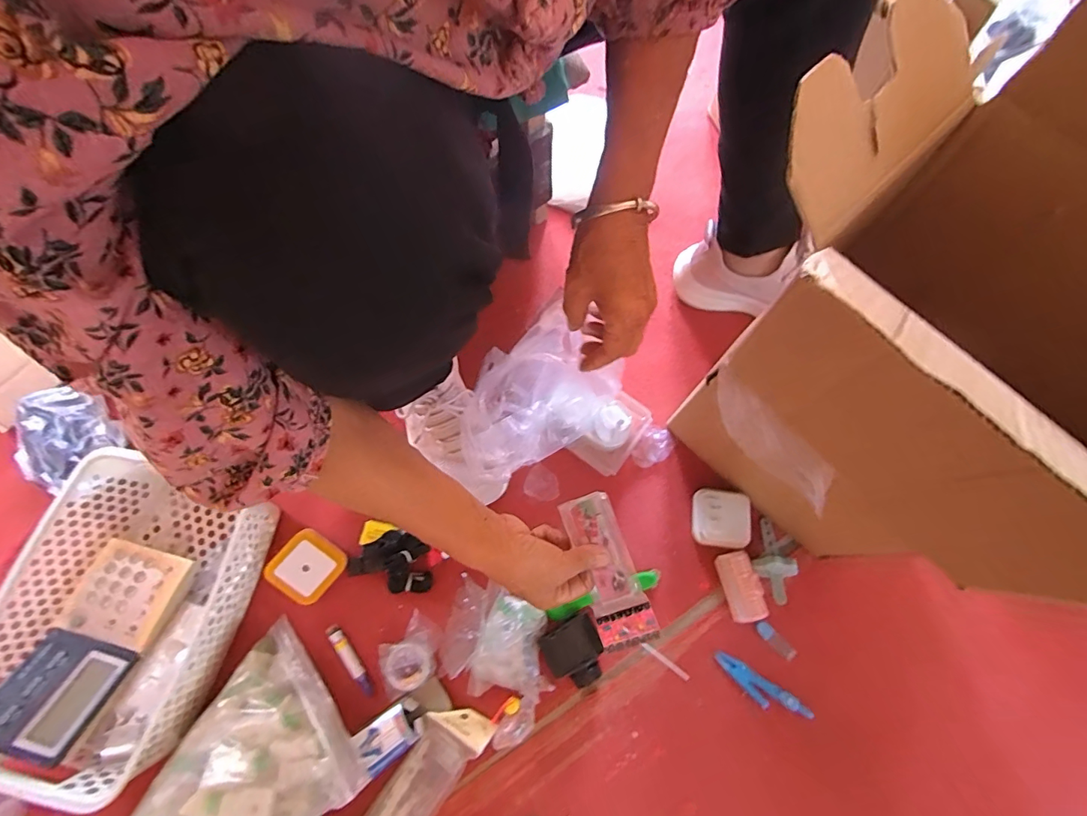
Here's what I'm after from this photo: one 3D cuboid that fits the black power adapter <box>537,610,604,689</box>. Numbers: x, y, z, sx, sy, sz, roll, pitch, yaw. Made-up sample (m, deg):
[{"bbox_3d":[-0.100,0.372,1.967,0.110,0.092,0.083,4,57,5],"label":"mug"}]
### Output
[{"bbox_3d":[0.032,0.257,0.485,0.060,0.028,0.062,-25,74,-7],"label":"black power adapter"}]

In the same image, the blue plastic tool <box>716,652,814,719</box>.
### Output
[{"bbox_3d":[0.230,0.297,0.487,0.105,0.007,0.026,31,75,10],"label":"blue plastic tool"}]

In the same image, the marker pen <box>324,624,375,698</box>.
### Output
[{"bbox_3d":[-0.204,0.267,0.487,0.016,0.013,0.079,-35,76,-10],"label":"marker pen"}]

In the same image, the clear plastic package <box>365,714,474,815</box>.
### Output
[{"bbox_3d":[-0.133,0.383,0.448,0.058,0.009,0.134,34,76,10],"label":"clear plastic package"}]

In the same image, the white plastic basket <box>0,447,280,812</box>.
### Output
[{"bbox_3d":[-0.412,0.205,0.460,0.198,0.083,0.271,16,73,4],"label":"white plastic basket"}]

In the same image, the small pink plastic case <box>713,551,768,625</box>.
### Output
[{"bbox_3d":[0.216,0.195,0.507,0.033,0.028,0.070,-11,73,-3],"label":"small pink plastic case"}]

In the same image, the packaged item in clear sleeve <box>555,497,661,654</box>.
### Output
[{"bbox_3d":[0.055,0.141,0.407,0.048,0.006,0.128,-21,74,8],"label":"packaged item in clear sleeve"}]

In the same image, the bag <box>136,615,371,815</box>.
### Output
[{"bbox_3d":[-0.277,0.361,0.407,0.175,0.091,0.247,31,74,8],"label":"bag"}]

